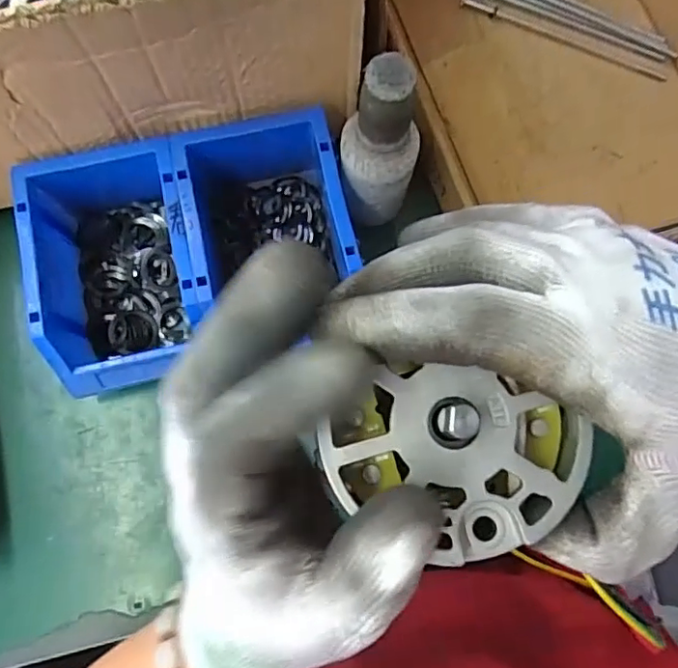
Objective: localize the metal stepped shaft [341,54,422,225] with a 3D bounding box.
[{"bbox_3d":[0.027,-0.117,0.376,0.047,0.143,0.042,4,79,0],"label":"metal stepped shaft"}]

